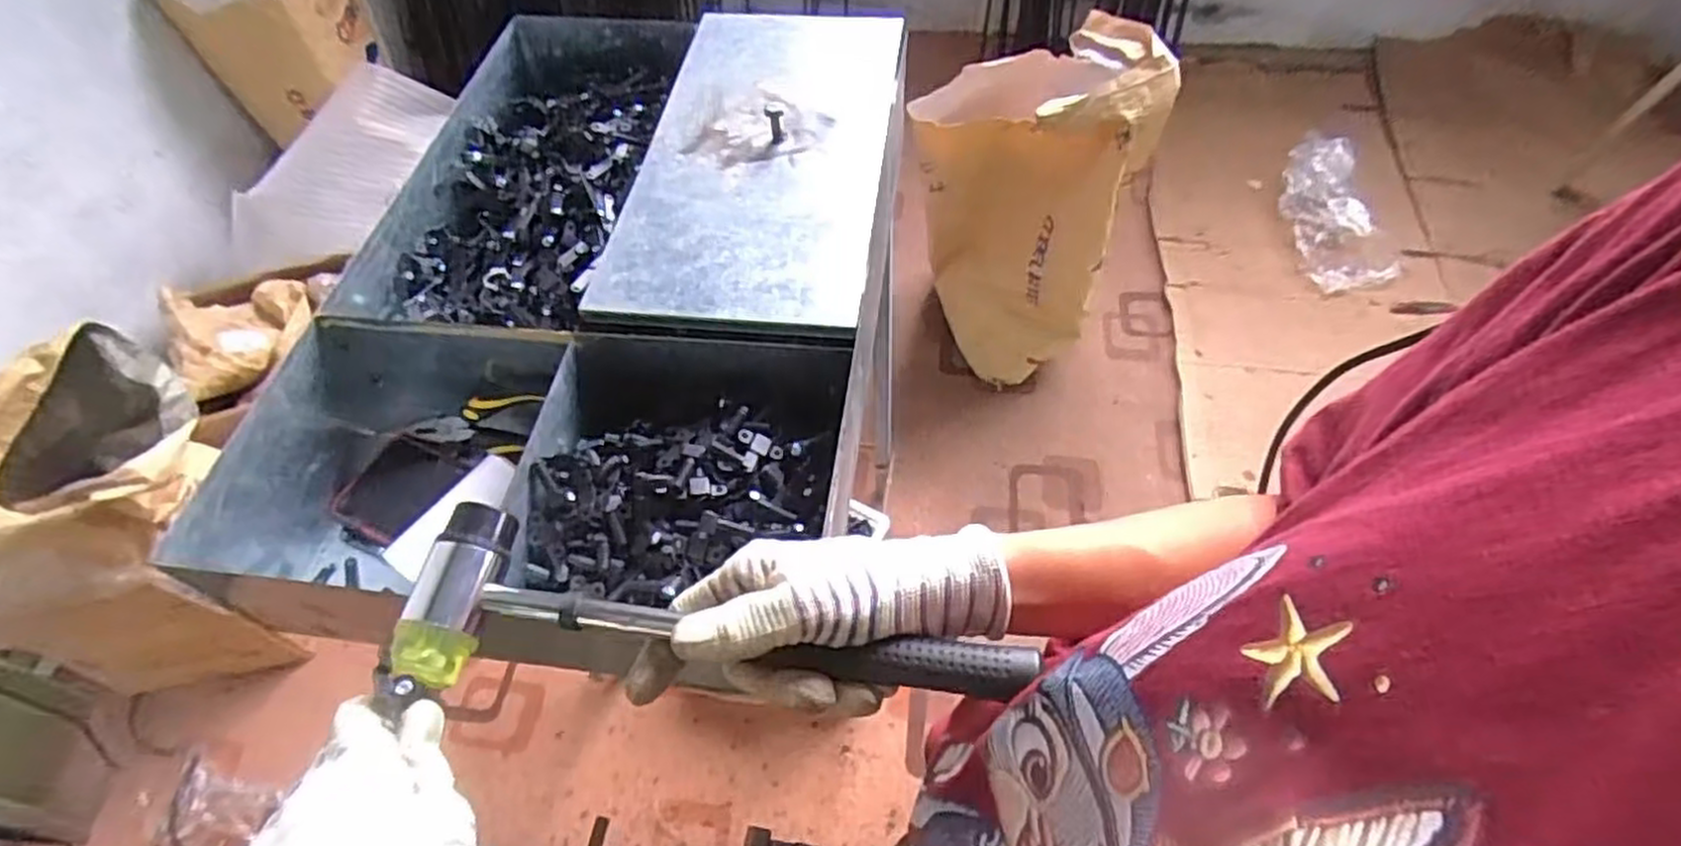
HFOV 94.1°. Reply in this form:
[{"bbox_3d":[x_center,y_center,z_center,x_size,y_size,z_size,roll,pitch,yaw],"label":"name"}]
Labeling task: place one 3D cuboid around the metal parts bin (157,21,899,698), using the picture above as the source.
[{"bbox_3d":[-0.184,-0.138,0.671,0.426,0.128,0.644,6,57,6],"label":"metal parts bin"}]

